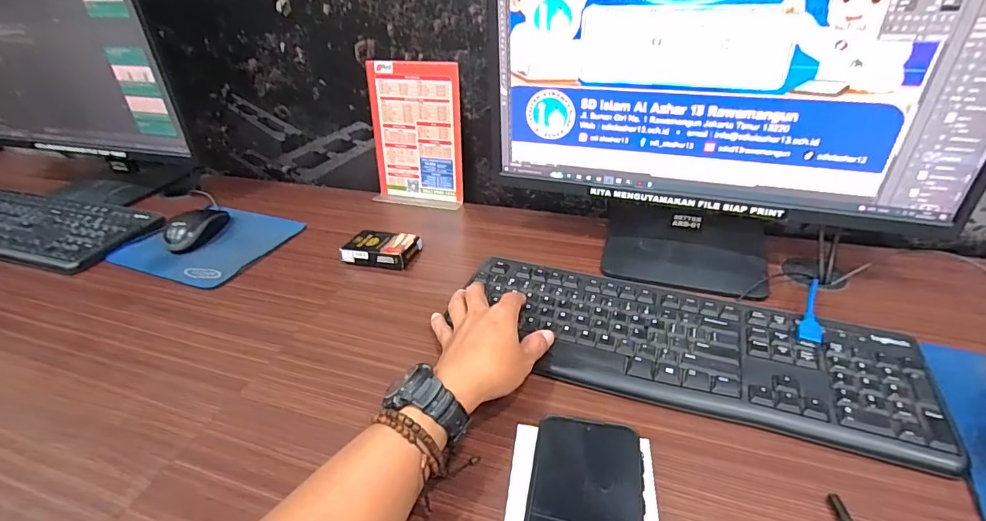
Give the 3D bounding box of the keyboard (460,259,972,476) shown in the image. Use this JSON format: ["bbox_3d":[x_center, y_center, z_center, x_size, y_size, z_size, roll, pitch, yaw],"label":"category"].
[{"bbox_3d":[0.174,0.075,0.459,0.418,0.034,0.162,14,38,23],"label":"keyboard"}]

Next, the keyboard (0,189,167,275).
[{"bbox_3d":[-0.730,-0.059,0.719,0.431,0.019,0.148,7,36,15],"label":"keyboard"}]

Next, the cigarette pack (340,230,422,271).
[{"bbox_3d":[-0.148,-0.017,0.627,0.091,0.022,0.067,5,35,12],"label":"cigarette pack"}]

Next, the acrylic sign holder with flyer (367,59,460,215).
[{"bbox_3d":[-0.123,-0.190,0.727,0.151,0.207,0.048,8,36,16],"label":"acrylic sign holder with flyer"}]

